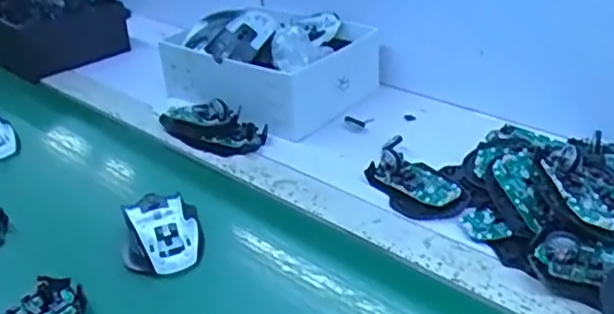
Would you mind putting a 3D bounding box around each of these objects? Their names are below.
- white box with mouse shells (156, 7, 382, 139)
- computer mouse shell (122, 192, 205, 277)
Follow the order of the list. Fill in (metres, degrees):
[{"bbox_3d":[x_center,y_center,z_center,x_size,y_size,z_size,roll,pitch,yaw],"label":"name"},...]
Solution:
[{"bbox_3d":[-0.052,-0.137,0.875,0.251,0.108,0.224,23,40,39],"label":"white box with mouse shells"},{"bbox_3d":[-0.138,0.066,0.599,0.070,0.027,0.093,-12,31,-13],"label":"computer mouse shell"}]

